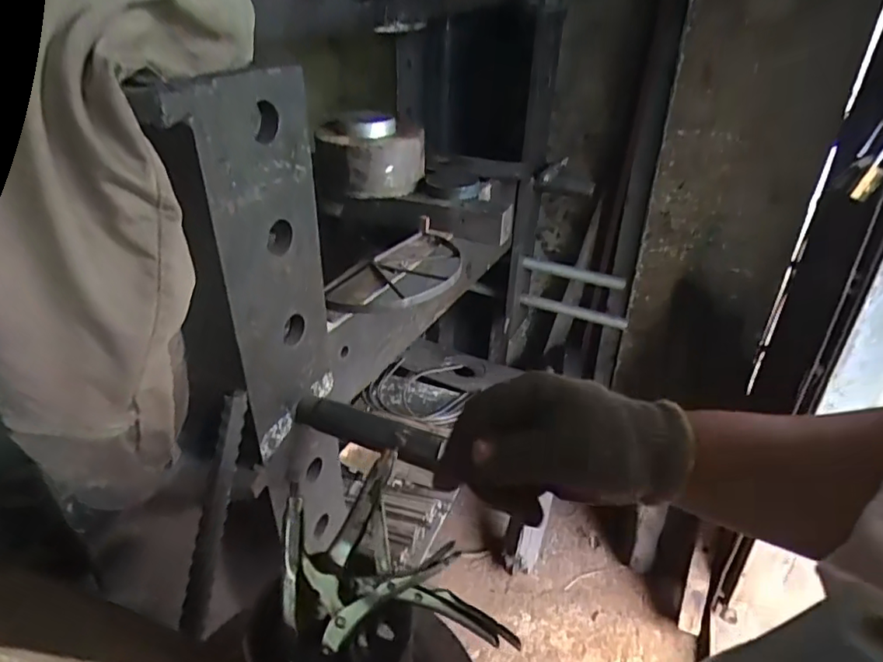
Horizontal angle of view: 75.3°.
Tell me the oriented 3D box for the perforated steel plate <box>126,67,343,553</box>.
[{"bbox_3d":[-0.140,0.027,0.547,0.014,0.519,0.134,16,41,20],"label":"perforated steel plate"}]

